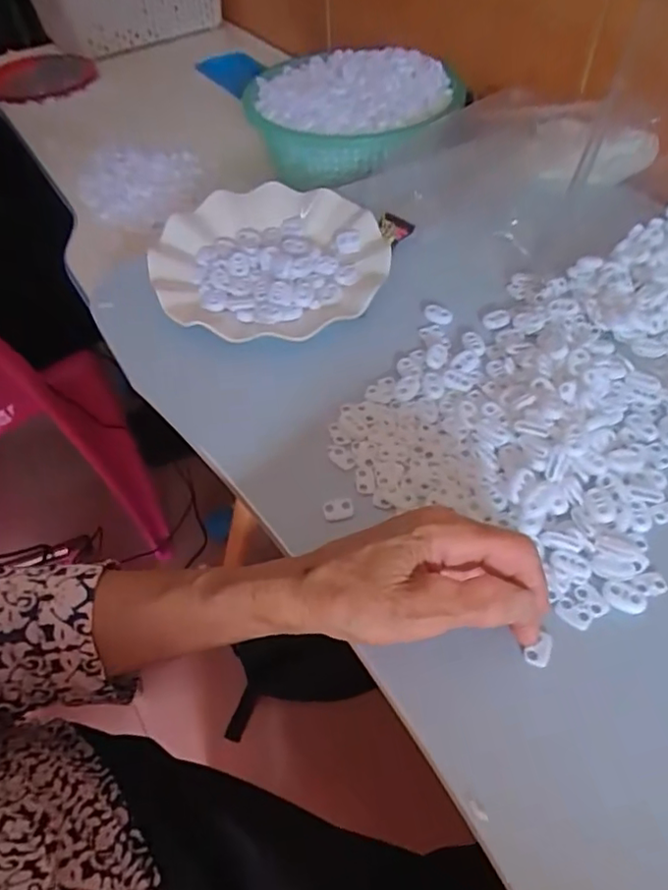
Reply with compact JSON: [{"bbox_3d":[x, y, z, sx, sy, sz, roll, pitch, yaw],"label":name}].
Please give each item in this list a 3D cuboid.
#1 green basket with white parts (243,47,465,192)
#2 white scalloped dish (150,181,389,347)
[{"bbox_3d":[0.021,-0.360,0.643,0.196,0.066,0.243,-15,53,-7],"label":"green basket with white parts"},{"bbox_3d":[-0.051,-0.147,0.467,0.178,0.023,0.178,-2,52,3],"label":"white scalloped dish"}]

